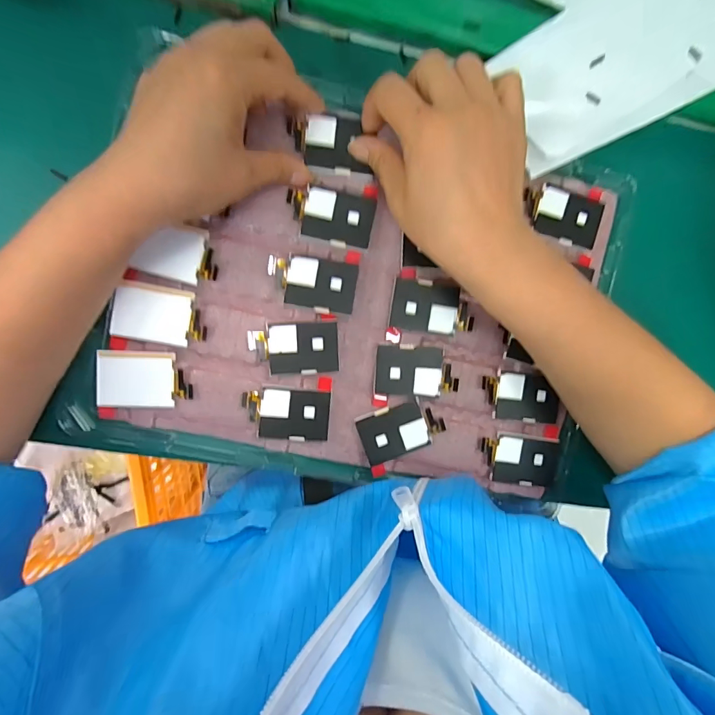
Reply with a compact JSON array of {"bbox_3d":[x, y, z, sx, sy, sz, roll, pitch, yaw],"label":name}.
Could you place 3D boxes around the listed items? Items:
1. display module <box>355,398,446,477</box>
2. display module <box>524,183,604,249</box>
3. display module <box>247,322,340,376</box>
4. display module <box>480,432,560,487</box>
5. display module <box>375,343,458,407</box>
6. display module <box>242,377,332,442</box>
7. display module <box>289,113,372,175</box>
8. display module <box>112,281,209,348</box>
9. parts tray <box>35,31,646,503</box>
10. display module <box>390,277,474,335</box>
[{"bbox_3d":[0.032,0.054,0.288,0.057,0.007,0.043,-18,95,-6],"label":"display module"},{"bbox_3d":[0.144,-0.100,0.287,0.055,0.004,0.033,21,90,-8],"label":"display module"},{"bbox_3d":[-0.042,-0.006,0.276,0.058,0.005,0.034,-1,93,-7],"label":"display module"},{"bbox_3d":[0.118,0.074,0.300,0.059,0.008,0.035,11,91,-8],"label":"display module"},{"bbox_3d":[0.040,0.012,0.287,0.057,0.006,0.041,-3,93,-7],"label":"display module"},{"bbox_3d":[-0.046,0.035,0.277,0.057,0.004,0.041,1,91,-8],"label":"display module"},{"bbox_3d":[-0.018,-0.139,0.265,0.051,0.004,0.035,5,97,-7],"label":"display module"},{"bbox_3d":[-0.125,-0.027,0.261,0.055,0.004,0.035,9,94,-11],"label":"display module"},{"bbox_3d":[0.010,-0.050,0.274,0.348,0.009,0.273,9,91,-8],"label":"parts tray"},{"bbox_3d":[0.052,-0.034,0.285,0.057,0.006,0.033,7,92,-8],"label":"display module"}]

